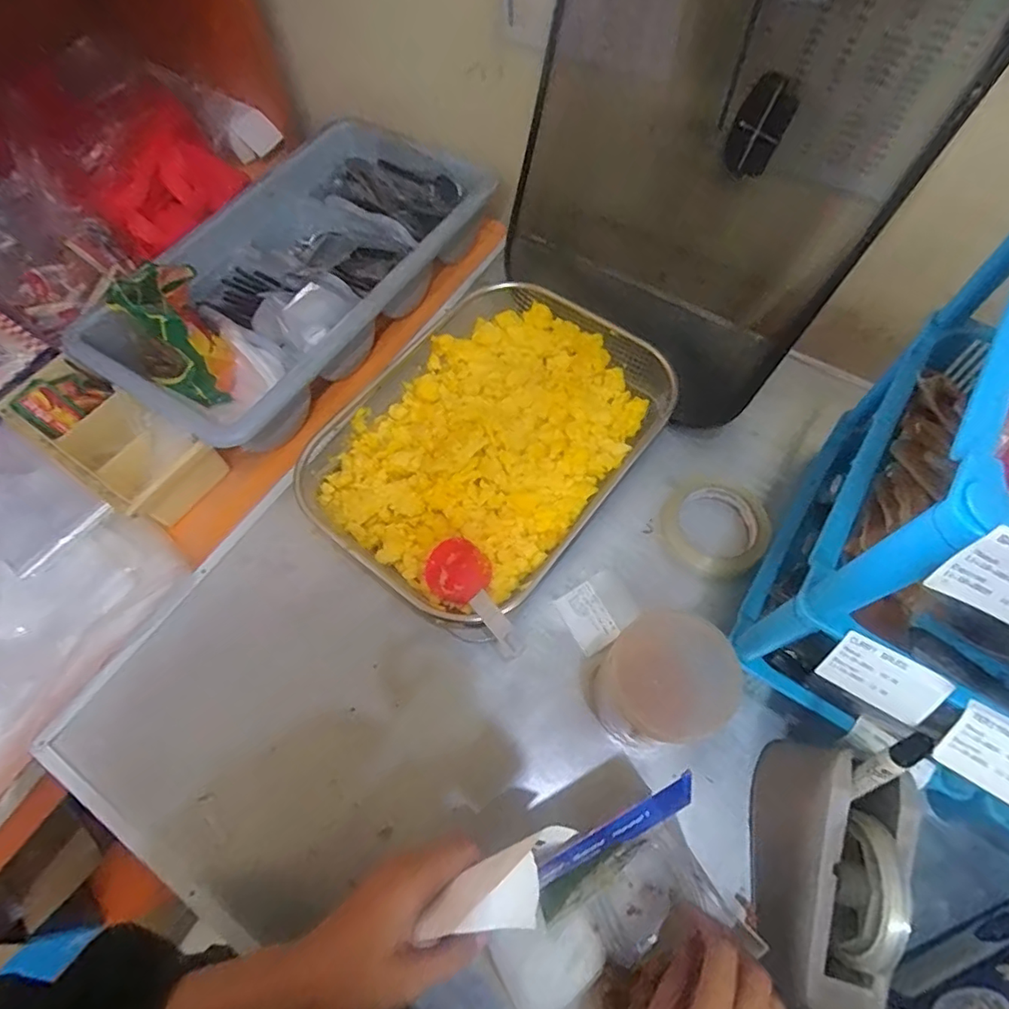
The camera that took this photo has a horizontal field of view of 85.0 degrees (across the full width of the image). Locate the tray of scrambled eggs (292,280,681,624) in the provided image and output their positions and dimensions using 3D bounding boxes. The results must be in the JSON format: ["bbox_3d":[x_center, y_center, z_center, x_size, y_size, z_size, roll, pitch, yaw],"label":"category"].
[{"bbox_3d":[-0.019,-0.071,0.584,0.294,0.071,0.362,35,69,17],"label":"tray of scrambled eggs"}]

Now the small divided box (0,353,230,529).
[{"bbox_3d":[-0.427,-0.066,0.601,0.232,0.069,0.096,28,67,15],"label":"small divided box"}]

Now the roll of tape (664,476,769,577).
[{"bbox_3d":[0.210,0.021,0.550,0.099,0.033,0.085,36,70,18],"label":"roll of tape"}]

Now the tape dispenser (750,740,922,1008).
[{"bbox_3d":[0.228,0.274,0.382,0.070,0.101,0.199,11,64,7],"label":"tape dispenser"}]

